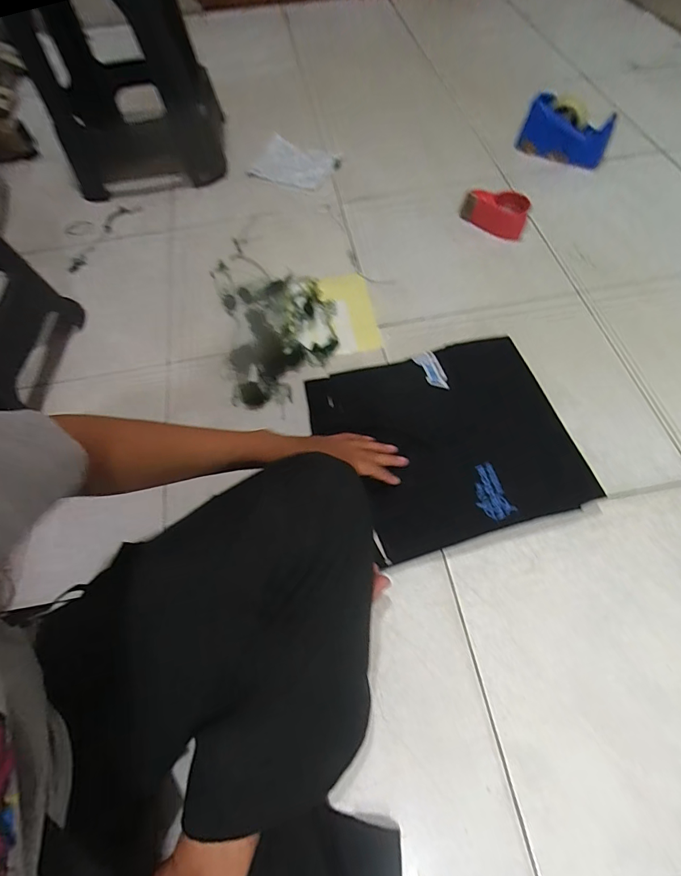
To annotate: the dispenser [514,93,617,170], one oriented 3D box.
[{"bbox_3d":[0.518,-0.703,0.948,0.201,0.128,0.053,20,65,14],"label":"dispenser"}]

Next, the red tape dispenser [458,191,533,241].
[{"bbox_3d":[0.320,-0.468,0.862,0.137,0.065,0.059,15,64,11],"label":"red tape dispenser"}]

